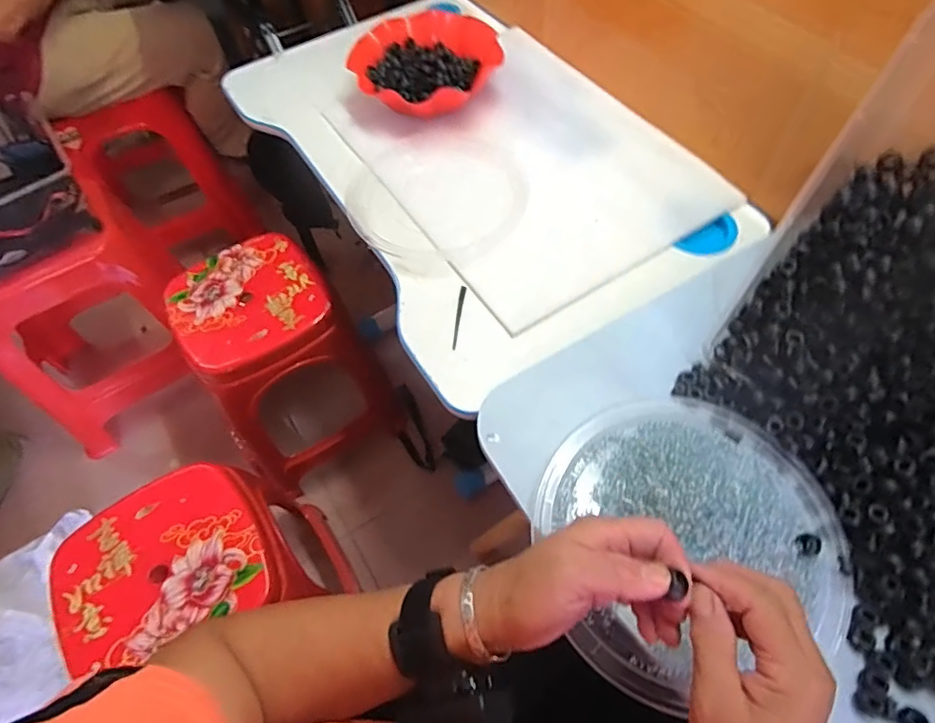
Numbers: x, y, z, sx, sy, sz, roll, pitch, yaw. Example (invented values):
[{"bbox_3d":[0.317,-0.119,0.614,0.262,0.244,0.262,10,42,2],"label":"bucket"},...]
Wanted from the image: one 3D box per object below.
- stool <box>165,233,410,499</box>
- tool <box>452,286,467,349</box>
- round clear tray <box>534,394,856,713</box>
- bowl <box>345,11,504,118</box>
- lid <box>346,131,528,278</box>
[{"bbox_3d":[-0.348,0.011,1.139,0.302,0.425,0.307,-30,62,-13],"label":"stool"},{"bbox_3d":[-0.011,-0.053,0.652,0.007,0.004,0.088,6,60,8],"label":"tool"},{"bbox_3d":[0.177,0.125,0.441,0.227,0.020,0.215,-2,59,3],"label":"round clear tray"},{"bbox_3d":[-0.060,-0.444,0.839,0.222,0.056,0.204,-2,59,3],"label":"bowl"},{"bbox_3d":[-0.040,-0.225,0.751,0.232,0.014,0.236,-2,59,3],"label":"lid"}]

